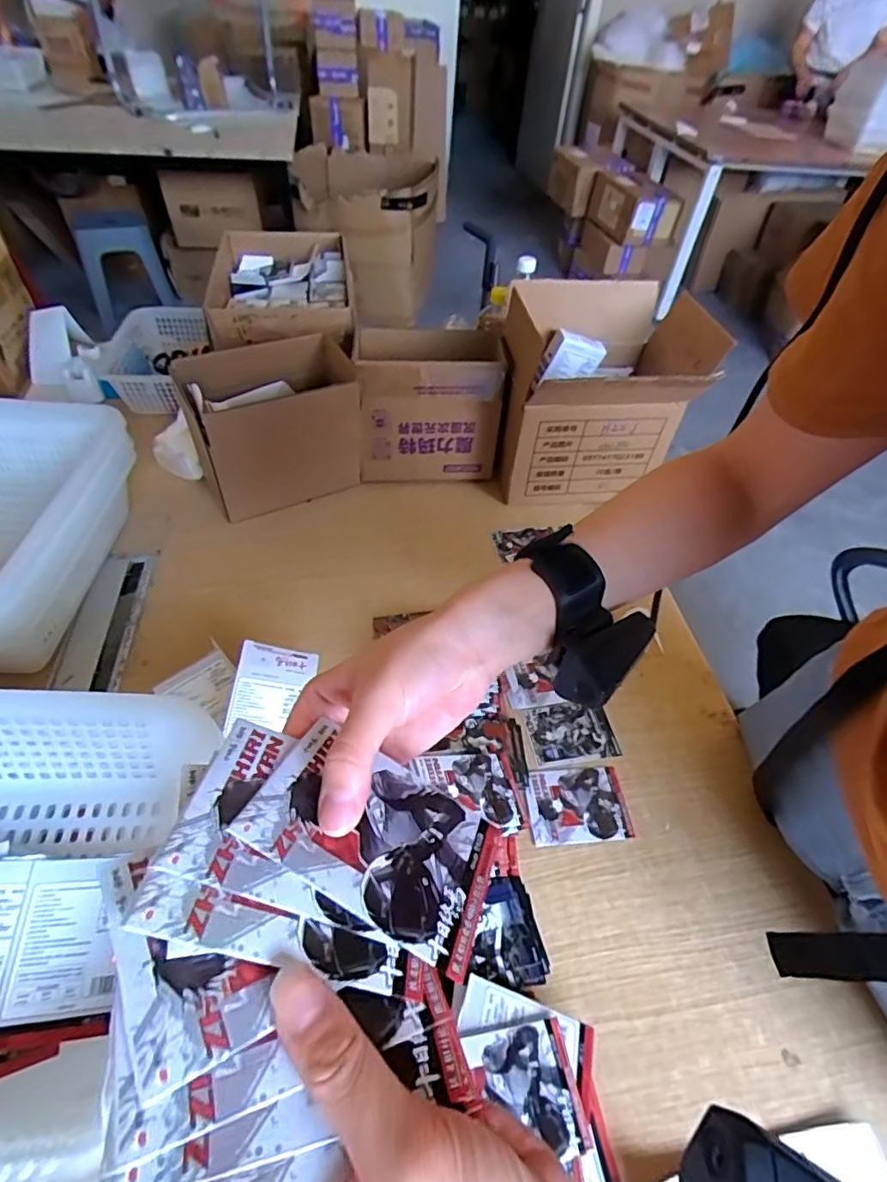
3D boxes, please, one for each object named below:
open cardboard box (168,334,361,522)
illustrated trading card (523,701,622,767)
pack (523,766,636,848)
[{"bbox_3d":[-0.227,-0.221,0.765,0.219,0.198,0.117,-19,54,-20],"label":"open cardboard box"},{"bbox_3d":[0.145,0.160,0.616,0.096,0.004,0.068,-6,51,-9],"label":"illustrated trading card"},{"bbox_3d":[0.137,0.220,0.562,0.103,0.006,0.074,-3,50,-7],"label":"pack"}]

